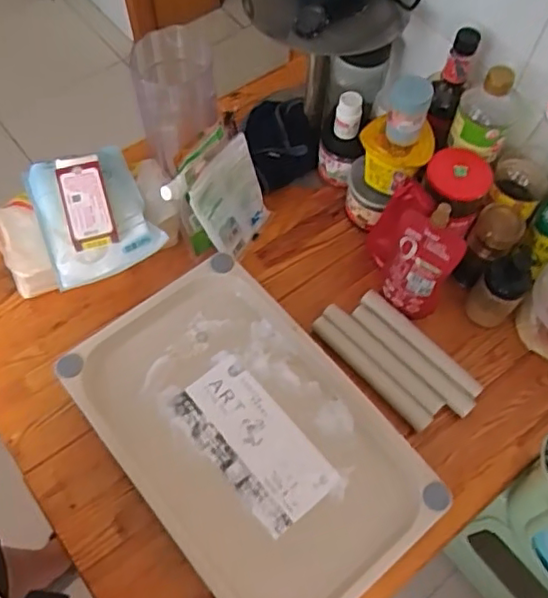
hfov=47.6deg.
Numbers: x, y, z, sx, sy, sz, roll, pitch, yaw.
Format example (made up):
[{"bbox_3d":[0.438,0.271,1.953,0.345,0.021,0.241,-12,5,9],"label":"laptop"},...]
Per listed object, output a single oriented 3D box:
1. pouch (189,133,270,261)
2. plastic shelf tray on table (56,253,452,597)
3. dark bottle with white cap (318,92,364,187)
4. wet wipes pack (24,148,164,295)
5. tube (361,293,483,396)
[{"bbox_3d":[-0.058,-0.140,0.890,0.015,0.152,0.124,20,58,31],"label":"pouch"},{"bbox_3d":[-0.030,0.171,0.784,0.282,0.059,0.441,-37,69,-18],"label":"plastic shelf tray on table"},{"bbox_3d":[0.101,-0.236,0.946,0.064,0.147,0.079,7,63,3],"label":"dark bottle with white cap"},{"bbox_3d":[-0.248,-0.118,0.841,0.148,0.045,0.190,-24,66,-13],"label":"wet wipes pack"},{"bbox_3d":[0.202,0.062,0.861,0.199,0.032,0.032,42,69,18],"label":"tube"}]

